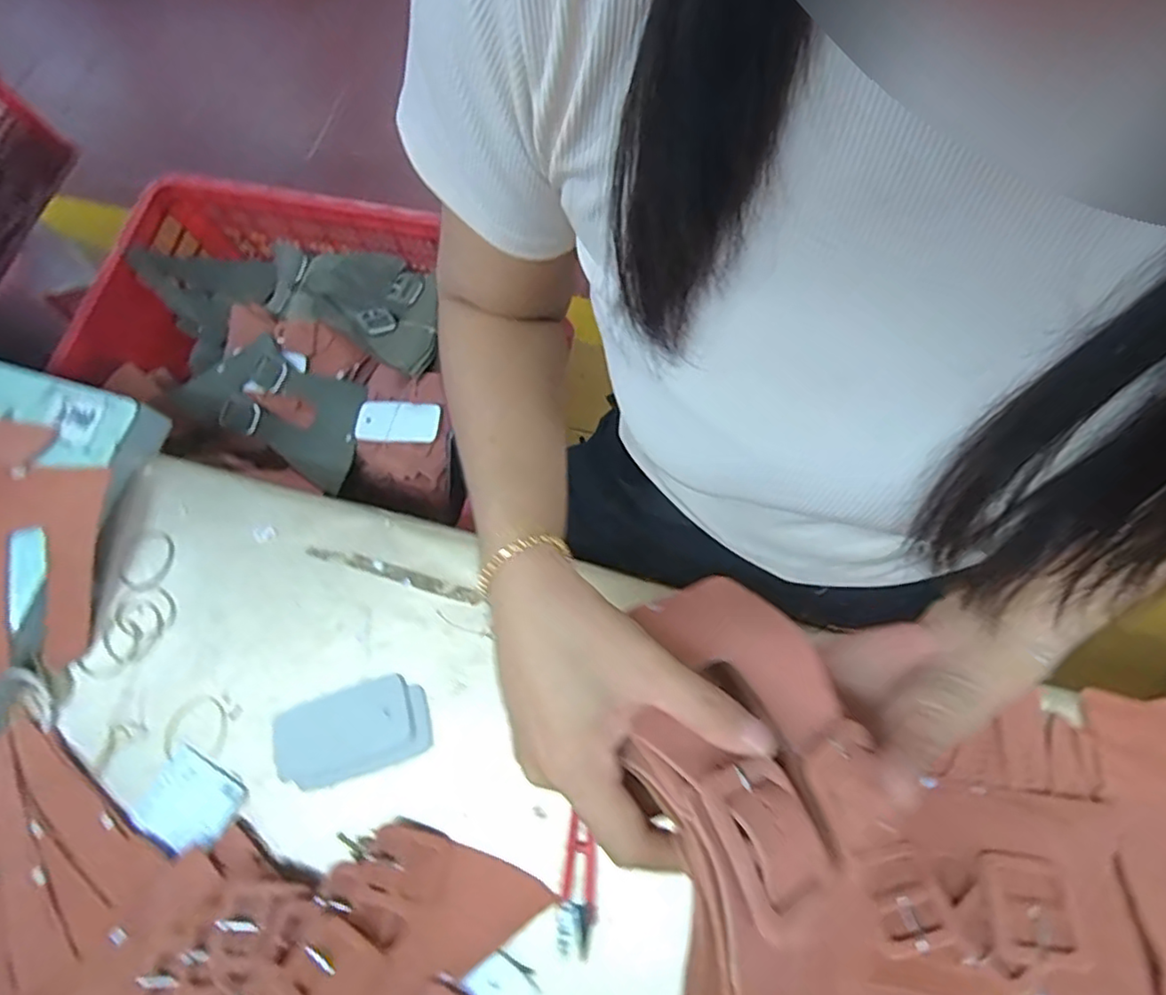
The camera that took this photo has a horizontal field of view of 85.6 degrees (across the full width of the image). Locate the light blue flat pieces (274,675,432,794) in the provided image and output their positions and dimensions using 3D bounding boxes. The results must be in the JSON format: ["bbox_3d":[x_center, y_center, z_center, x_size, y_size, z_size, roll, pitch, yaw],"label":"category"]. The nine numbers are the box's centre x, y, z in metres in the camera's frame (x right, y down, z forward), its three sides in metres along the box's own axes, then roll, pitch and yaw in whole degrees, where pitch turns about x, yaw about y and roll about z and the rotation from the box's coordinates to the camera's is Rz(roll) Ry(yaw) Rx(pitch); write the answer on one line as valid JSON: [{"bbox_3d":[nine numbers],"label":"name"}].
[{"bbox_3d":[-0.169,0.172,0.462,0.112,0.009,0.060,-20,71,-1],"label":"light blue flat pieces"}]

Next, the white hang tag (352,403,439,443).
[{"bbox_3d":[-0.229,-0.093,0.774,0.106,0.007,0.051,3,73,6],"label":"white hang tag"}]

